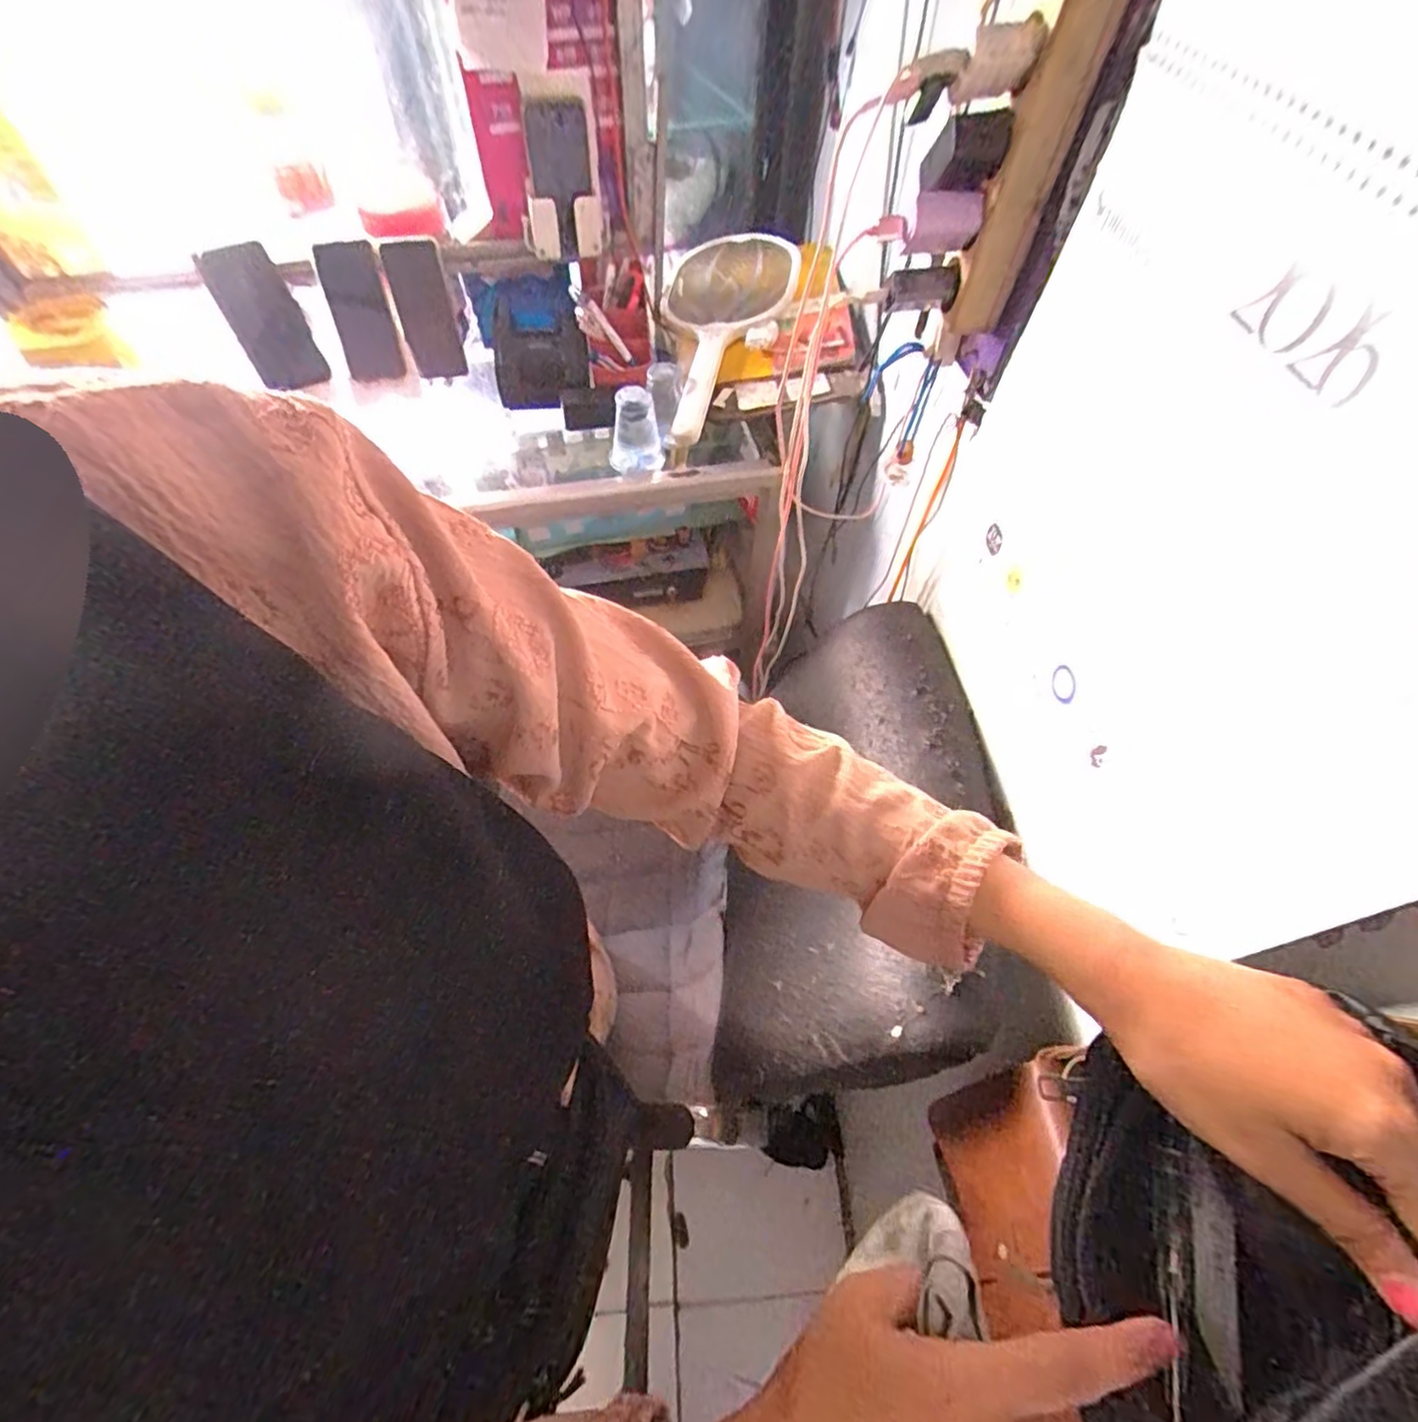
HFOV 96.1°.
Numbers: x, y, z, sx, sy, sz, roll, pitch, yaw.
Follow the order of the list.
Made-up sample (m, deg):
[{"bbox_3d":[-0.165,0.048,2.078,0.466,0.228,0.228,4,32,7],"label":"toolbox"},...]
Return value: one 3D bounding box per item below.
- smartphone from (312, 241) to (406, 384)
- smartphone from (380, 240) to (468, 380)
[{"bbox_3d":[-0.487,-0.555,0.898,0.075,0.164,0.013,-8,36,-6],"label":"smartphone"},{"bbox_3d":[-0.400,-0.563,0.903,0.076,0.164,0.015,-4,45,0],"label":"smartphone"}]

